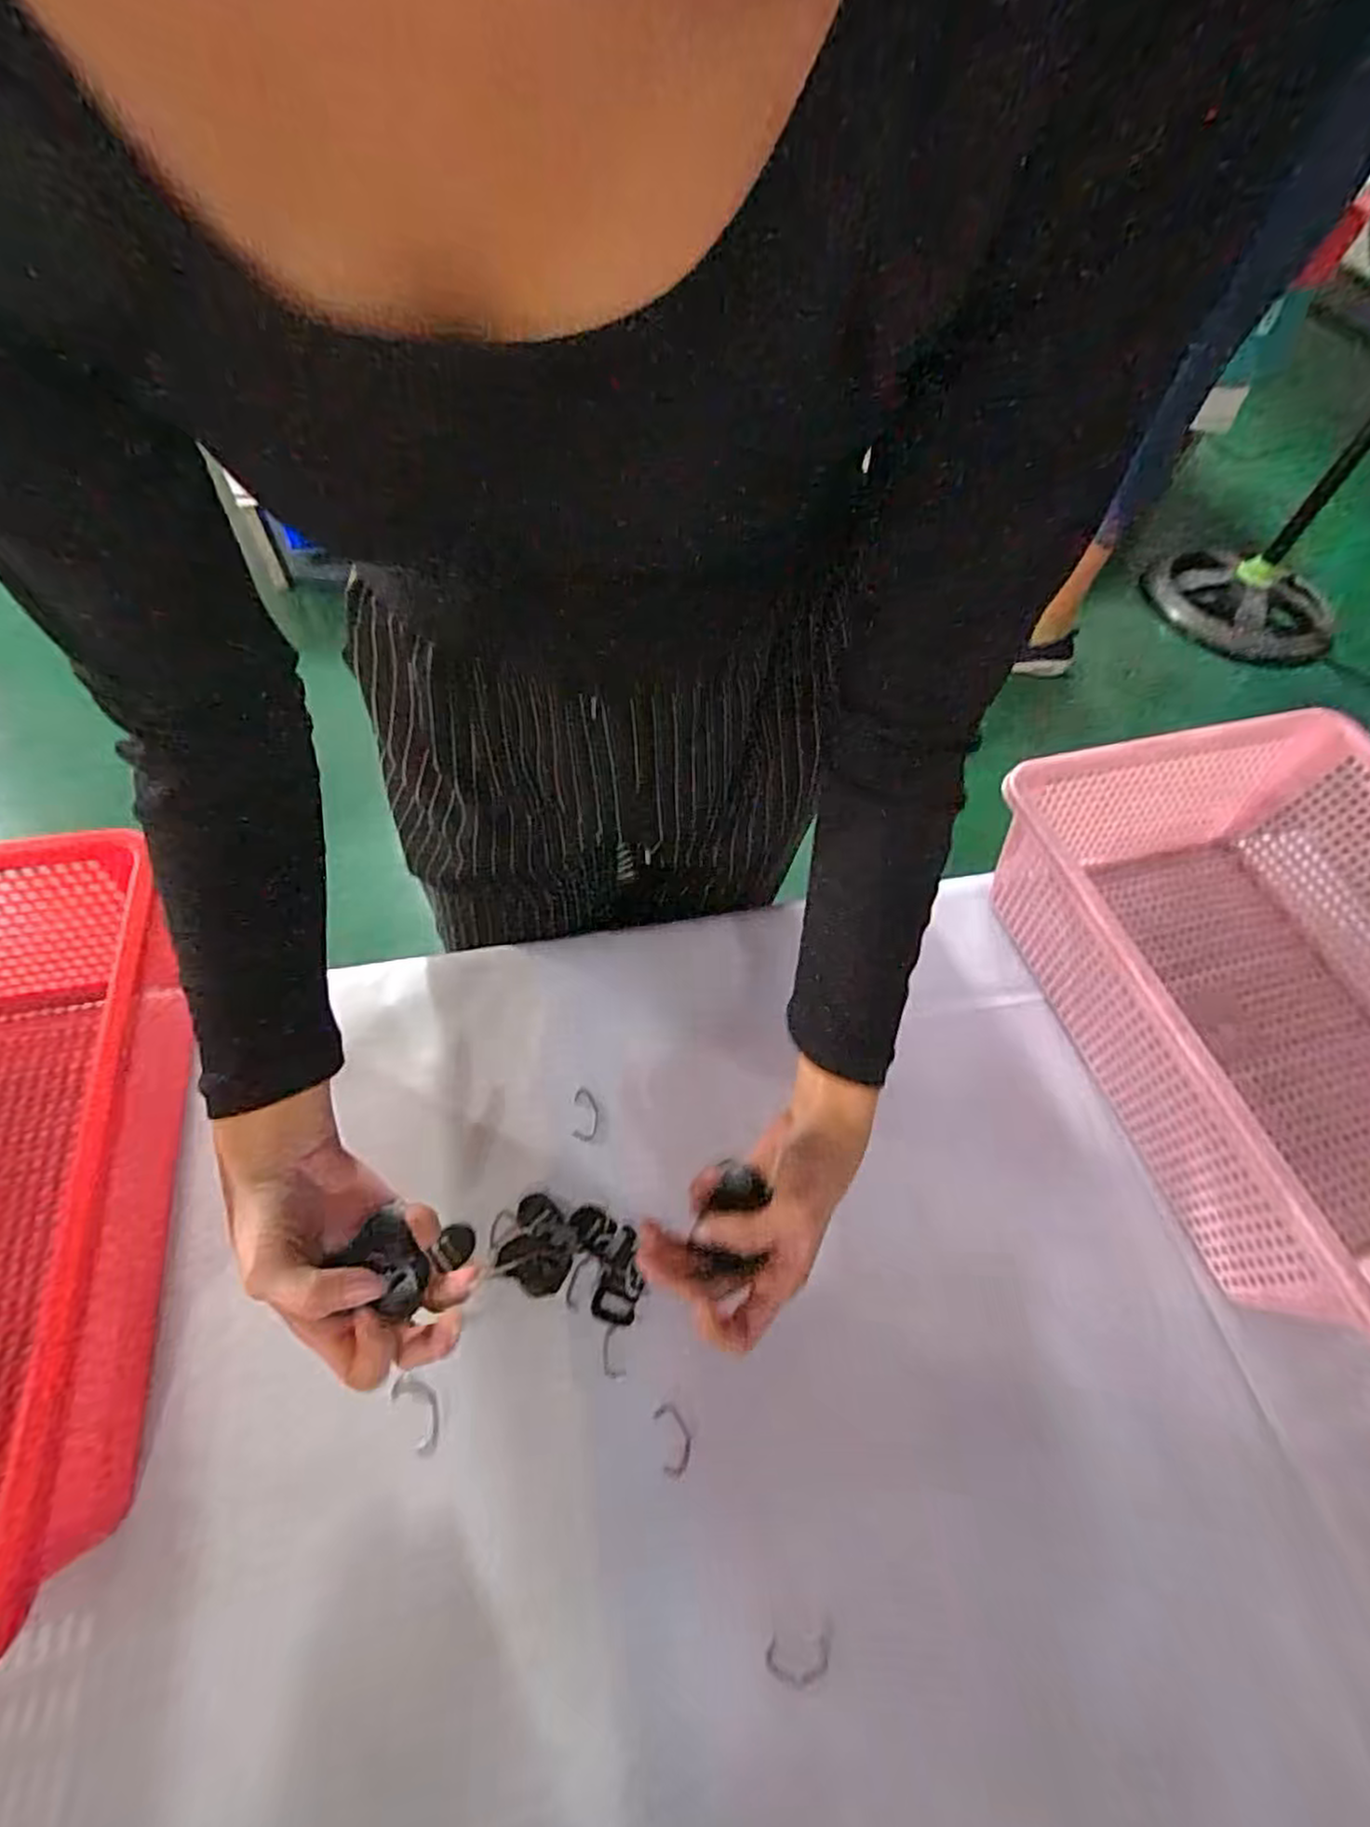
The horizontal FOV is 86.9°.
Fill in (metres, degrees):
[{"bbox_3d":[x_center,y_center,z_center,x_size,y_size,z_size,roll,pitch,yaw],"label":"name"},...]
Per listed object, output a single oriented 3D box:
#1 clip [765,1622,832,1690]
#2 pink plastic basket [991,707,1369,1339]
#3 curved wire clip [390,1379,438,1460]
[{"bbox_3d":[0.057,0.364,0.353,0.035,0.004,0.020,-5,58,-8],"label":"clip"},{"bbox_3d":[0.407,0.057,0.492,0.305,0.129,0.382,-13,60,-12],"label":"pink plastic basket"},{"bbox_3d":[-0.144,0.271,0.392,0.020,0.005,0.040,-31,65,-22],"label":"curved wire clip"}]

